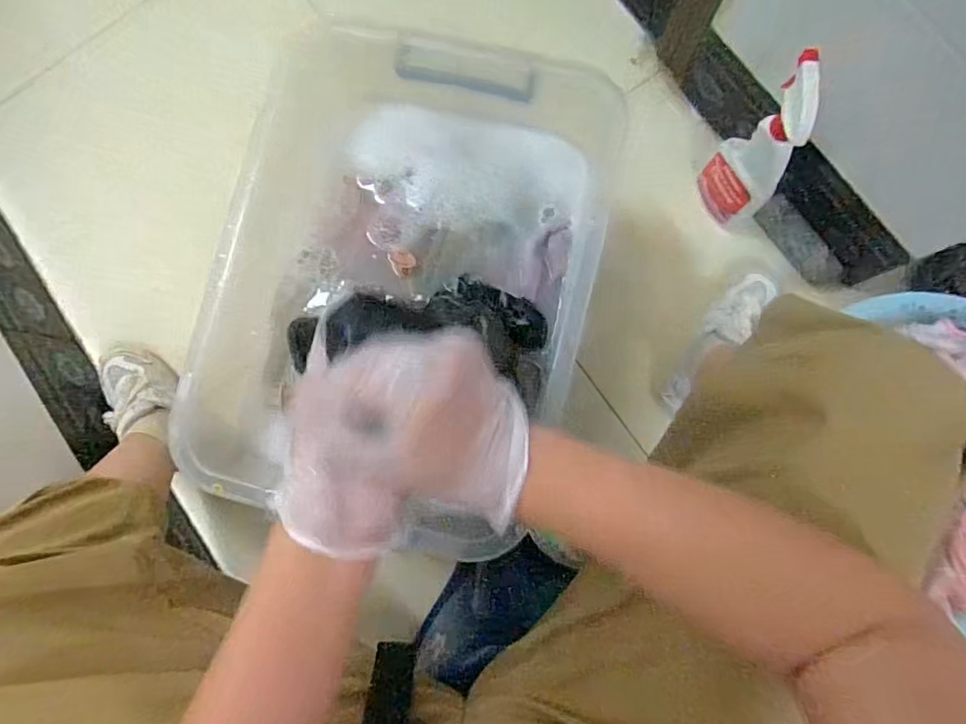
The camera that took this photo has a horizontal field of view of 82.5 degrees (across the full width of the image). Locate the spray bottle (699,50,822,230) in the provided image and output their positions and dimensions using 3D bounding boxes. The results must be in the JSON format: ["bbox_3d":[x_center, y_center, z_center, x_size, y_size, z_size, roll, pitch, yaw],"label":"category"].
[{"bbox_3d":[0.339,-0.253,0.671,0.070,0.242,0.091,-44,83,-1],"label":"spray bottle"}]

